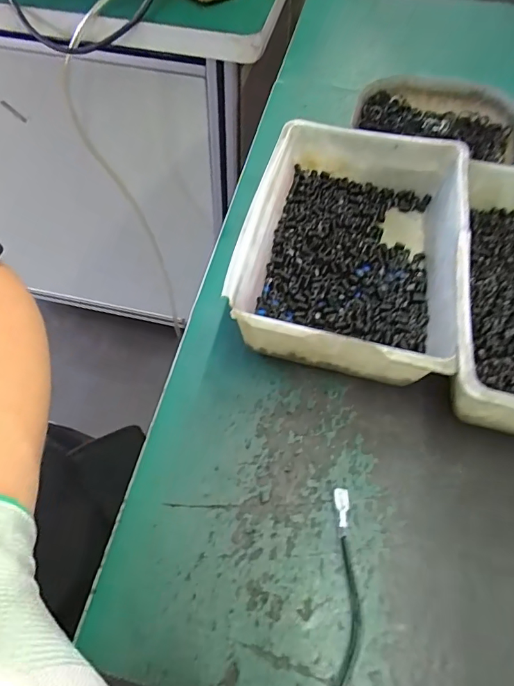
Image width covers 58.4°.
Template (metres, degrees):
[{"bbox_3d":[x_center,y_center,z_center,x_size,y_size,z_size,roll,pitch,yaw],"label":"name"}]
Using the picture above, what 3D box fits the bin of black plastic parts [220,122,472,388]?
[{"bbox_3d":[0.063,-0.068,0.313,0.137,0.049,0.194,13,57,7],"label":"bin of black plastic parts"}]

